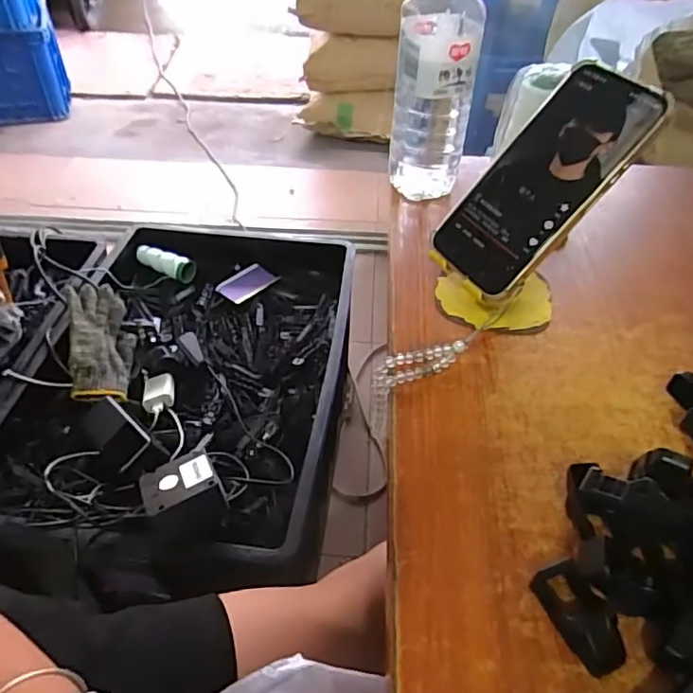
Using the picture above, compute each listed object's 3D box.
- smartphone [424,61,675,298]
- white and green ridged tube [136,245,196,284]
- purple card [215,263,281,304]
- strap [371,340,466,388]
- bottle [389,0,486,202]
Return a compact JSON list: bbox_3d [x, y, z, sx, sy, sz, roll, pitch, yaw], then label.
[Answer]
[{"bbox_3d":[0.136,-0.116,0.405,0.165,0.009,0.078,-49,52,12],"label":"smartphone"},{"bbox_3d":[-0.316,-0.148,1.013,0.107,0.030,0.039,23,49,20],"label":"white and green ridged tube"},{"bbox_3d":[-0.173,-0.108,0.997,0.064,0.006,0.091,35,59,26],"label":"purple card"},{"bbox_3d":[0.051,0.011,0.405,0.069,0.011,0.023,-13,47,-15],"label":"strap"},{"bbox_3d":[0.077,-0.227,0.512,0.069,0.215,0.055,8,45,7],"label":"bottle"}]

